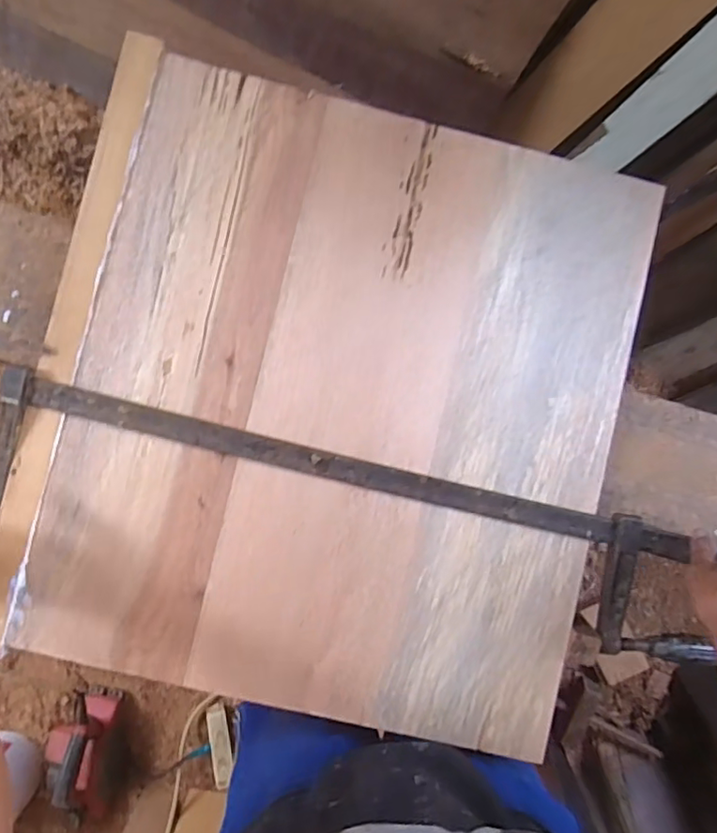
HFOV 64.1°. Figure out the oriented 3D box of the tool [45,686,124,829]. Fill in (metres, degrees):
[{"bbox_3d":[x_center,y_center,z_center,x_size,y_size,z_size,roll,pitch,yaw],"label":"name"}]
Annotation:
[{"bbox_3d":[-0.590,0.707,1.195,0.137,0.123,0.275,6,88,-1],"label":"tool"}]

